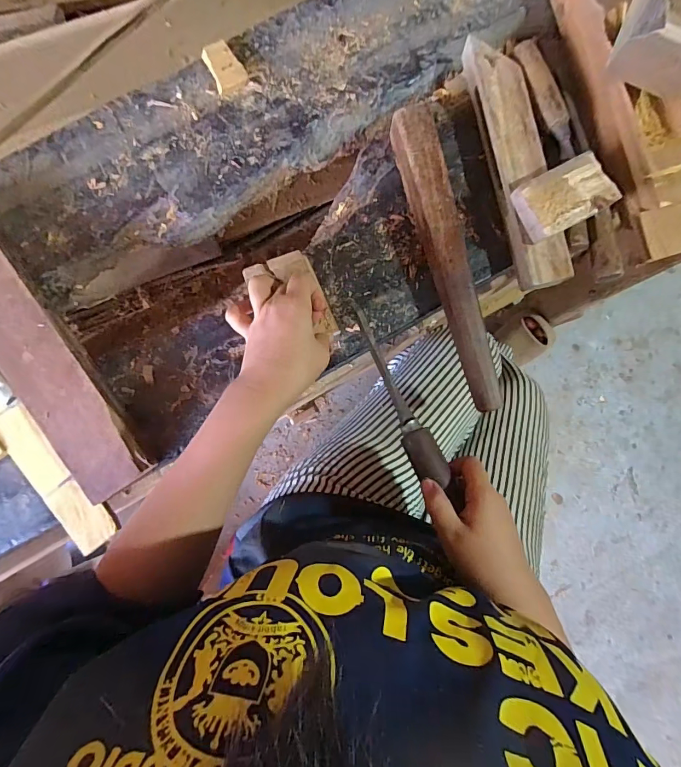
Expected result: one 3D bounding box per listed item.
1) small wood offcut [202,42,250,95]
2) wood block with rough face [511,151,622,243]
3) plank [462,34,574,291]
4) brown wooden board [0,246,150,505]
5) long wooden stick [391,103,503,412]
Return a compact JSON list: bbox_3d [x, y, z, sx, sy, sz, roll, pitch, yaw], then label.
[{"bbox_3d":[-0.133,-0.364,0.469,0.037,0.012,0.050,-29,88,-3],"label":"small wood offcut"},{"bbox_3d":[0.234,-0.196,0.426,0.089,0.026,0.061,-27,88,-3],"label":"wood block with rough face"},{"bbox_3d":[0.200,-0.246,0.459,0.054,0.029,0.276,-13,88,-2],"label":"plank"},{"bbox_3d":[-0.326,-0.039,0.424,0.070,0.016,0.352,-35,89,-3],"label":"brown wooden board"},{"bbox_3d":[0.120,-0.132,0.447,0.043,0.043,0.329,-17,88,-3],"label":"long wooden stick"}]

